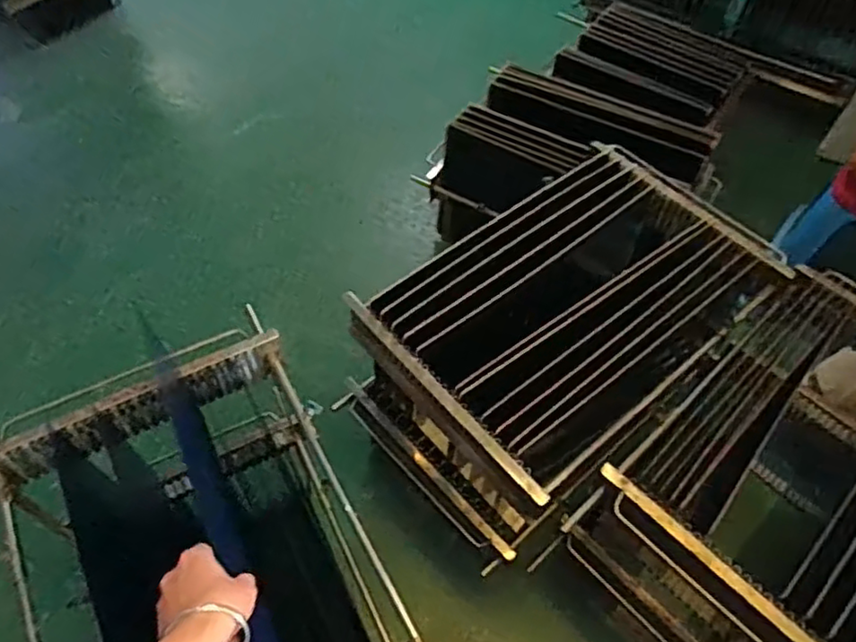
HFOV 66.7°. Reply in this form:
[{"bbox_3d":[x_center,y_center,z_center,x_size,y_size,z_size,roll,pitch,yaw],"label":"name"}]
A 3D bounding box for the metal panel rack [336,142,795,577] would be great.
[{"bbox_3d":[0.229,0.045,1.112,0.615,0.345,0.419,-35,63,-23],"label":"metal panel rack"}]

